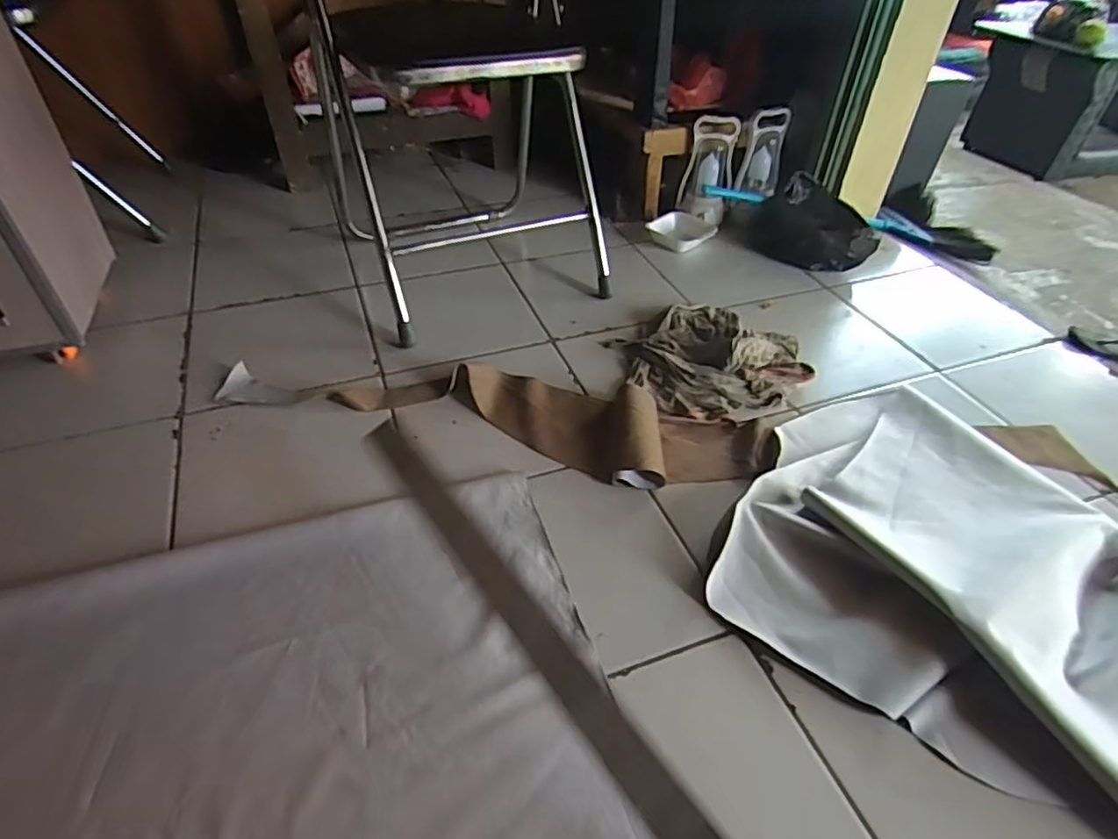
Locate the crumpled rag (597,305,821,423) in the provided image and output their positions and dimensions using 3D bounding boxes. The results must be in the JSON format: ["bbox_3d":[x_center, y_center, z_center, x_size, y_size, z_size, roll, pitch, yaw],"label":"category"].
[{"bbox_3d":[0.263,-0.116,1.075,0.326,0.062,0.277,-21,47,-25],"label":"crumpled rag"}]

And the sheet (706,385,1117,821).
[{"bbox_3d":[0.542,0.180,0.754,0.612,0.070,0.520,29,48,26],"label":"sheet"}]

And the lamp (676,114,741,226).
[{"bbox_3d":[0.337,-0.564,1.432,0.112,0.209,0.111,9,42,7],"label":"lamp"}]

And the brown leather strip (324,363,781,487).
[{"bbox_3d":[-0.001,-0.007,0.950,0.629,0.036,0.170,12,42,10],"label":"brown leather strip"}]

